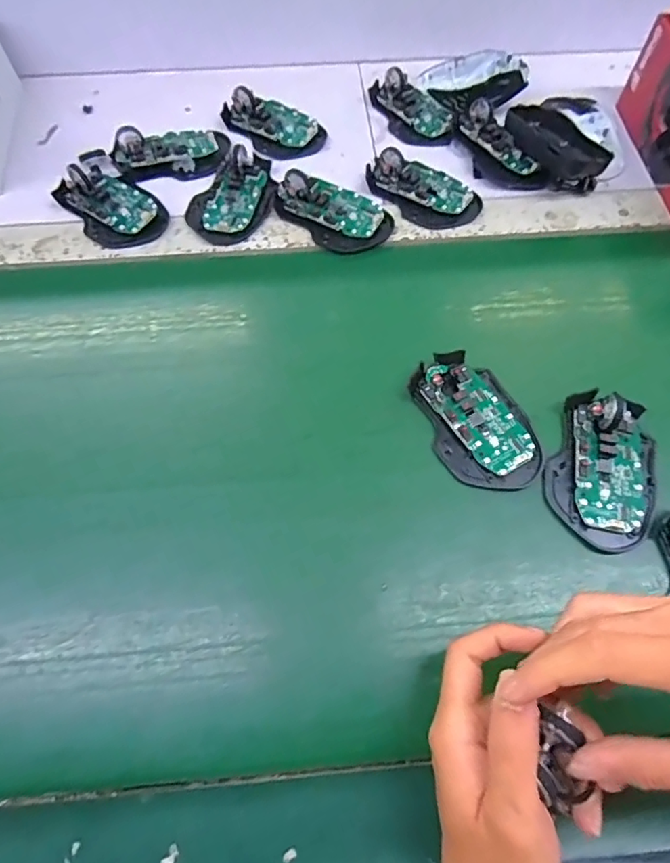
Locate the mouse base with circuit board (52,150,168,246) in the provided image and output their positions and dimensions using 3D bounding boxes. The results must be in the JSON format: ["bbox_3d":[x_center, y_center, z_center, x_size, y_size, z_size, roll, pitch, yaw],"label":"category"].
[{"bbox_3d":[-0.217,-0.222,0.484,0.122,0.025,0.071,41,70,18],"label":"mouse base with circuit board"}]

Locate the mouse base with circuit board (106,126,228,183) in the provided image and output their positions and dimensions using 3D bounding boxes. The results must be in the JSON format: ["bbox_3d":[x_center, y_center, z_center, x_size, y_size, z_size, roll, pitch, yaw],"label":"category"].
[{"bbox_3d":[-0.166,-0.289,0.513,0.109,0.033,0.071,-1,63,-1],"label":"mouse base with circuit board"}]

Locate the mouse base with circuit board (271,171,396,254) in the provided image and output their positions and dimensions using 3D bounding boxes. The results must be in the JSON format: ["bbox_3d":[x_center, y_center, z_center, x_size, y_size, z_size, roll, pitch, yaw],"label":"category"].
[{"bbox_3d":[-0.006,-0.208,0.476,0.111,0.031,0.063,31,67,14],"label":"mouse base with circuit board"}]

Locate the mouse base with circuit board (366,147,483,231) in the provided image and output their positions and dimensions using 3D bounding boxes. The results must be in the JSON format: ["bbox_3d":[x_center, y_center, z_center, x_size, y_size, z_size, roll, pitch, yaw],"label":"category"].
[{"bbox_3d":[0.085,-0.236,0.493,0.067,0.026,0.108,-40,70,-18],"label":"mouse base with circuit board"}]

